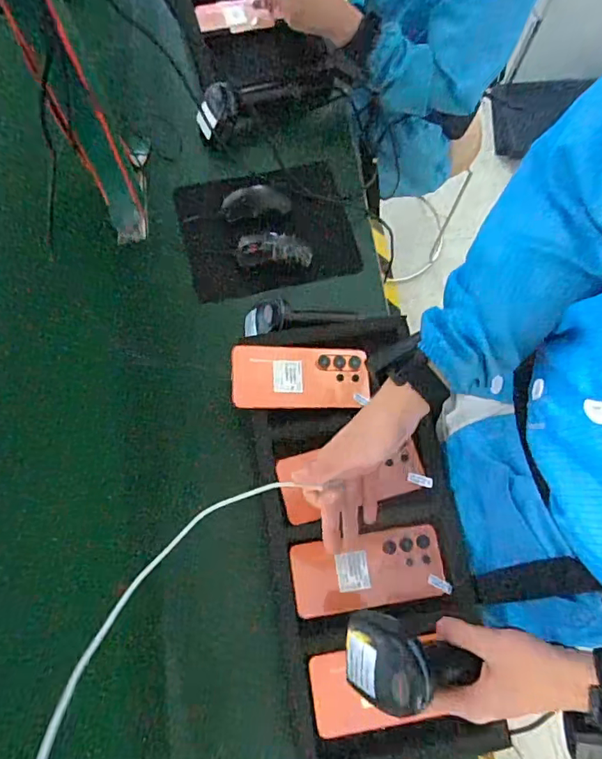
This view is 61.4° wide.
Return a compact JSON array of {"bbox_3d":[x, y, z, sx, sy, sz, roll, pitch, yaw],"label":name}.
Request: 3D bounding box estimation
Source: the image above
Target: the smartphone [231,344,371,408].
[{"bbox_3d":[0.001,-0.003,0.632,0.170,0.007,0.079,1,73,-10],"label":"smartphone"}]

